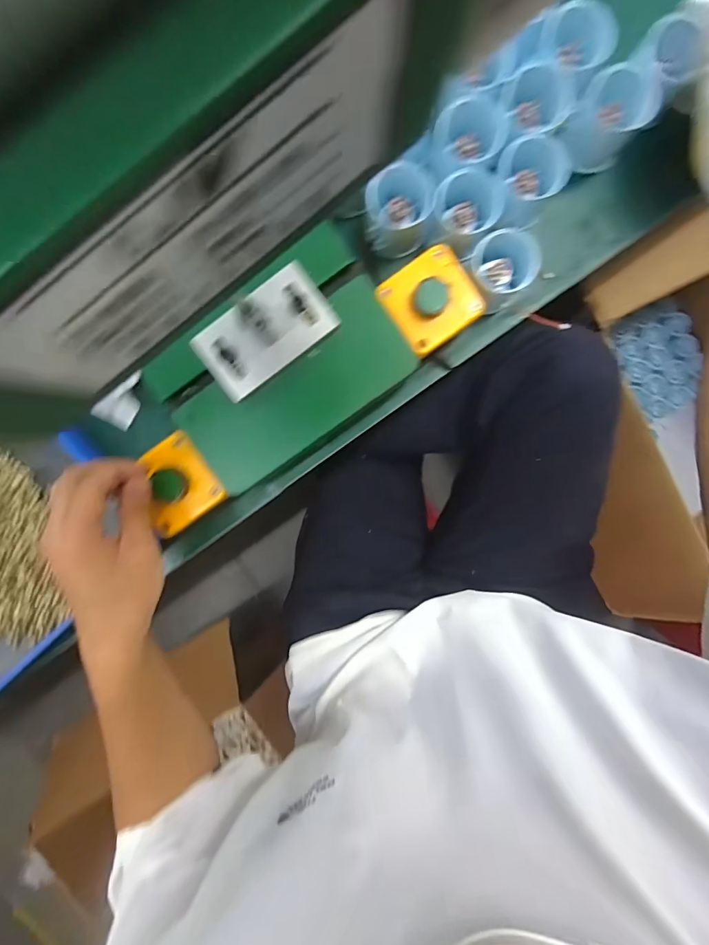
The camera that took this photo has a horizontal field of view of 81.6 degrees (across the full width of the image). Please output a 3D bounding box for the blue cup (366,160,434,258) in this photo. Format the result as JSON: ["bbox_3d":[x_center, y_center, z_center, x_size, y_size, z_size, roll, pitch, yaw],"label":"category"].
[{"bbox_3d":[0.037,-0.224,0.352,0.053,0.051,0.051,0,97,-3],"label":"blue cup"}]

